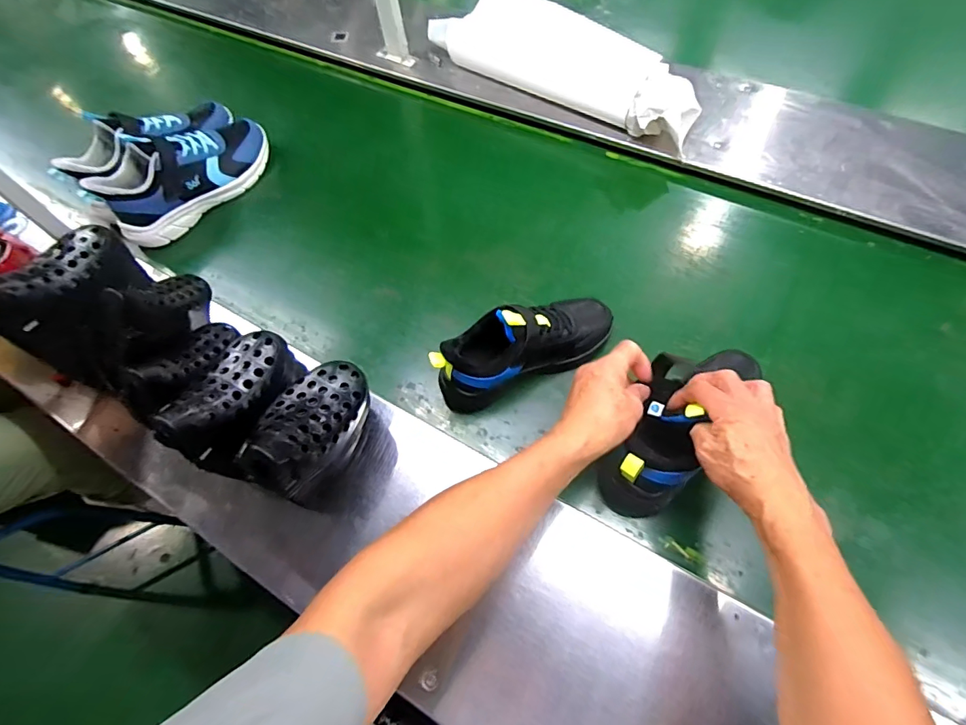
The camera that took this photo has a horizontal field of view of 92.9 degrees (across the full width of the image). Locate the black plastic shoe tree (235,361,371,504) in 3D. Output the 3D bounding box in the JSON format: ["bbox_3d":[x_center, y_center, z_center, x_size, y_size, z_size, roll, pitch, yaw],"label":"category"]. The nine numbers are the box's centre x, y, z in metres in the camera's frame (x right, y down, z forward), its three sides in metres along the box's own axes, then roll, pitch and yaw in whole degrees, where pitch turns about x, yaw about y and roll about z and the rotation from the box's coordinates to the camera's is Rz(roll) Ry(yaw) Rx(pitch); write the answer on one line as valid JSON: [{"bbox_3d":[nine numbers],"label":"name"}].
[{"bbox_3d":[-0.169,0.054,0.441,0.074,0.081,0.137,22,67,14],"label":"black plastic shoe tree"}]

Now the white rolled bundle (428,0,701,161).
[{"bbox_3d":[0.147,-0.531,0.817,0.512,0.094,0.187,33,70,18],"label":"white rolled bundle"}]

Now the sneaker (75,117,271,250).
[{"bbox_3d":[-0.484,-0.323,0.739,0.091,0.141,0.275,32,70,18],"label":"sneaker"}]

